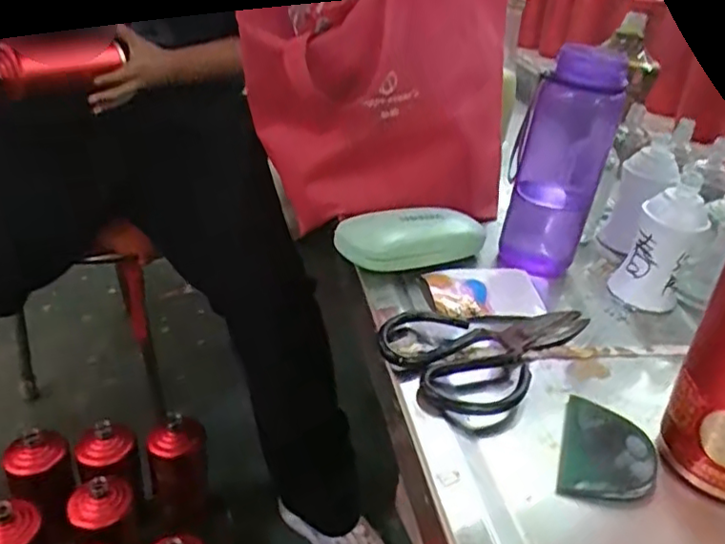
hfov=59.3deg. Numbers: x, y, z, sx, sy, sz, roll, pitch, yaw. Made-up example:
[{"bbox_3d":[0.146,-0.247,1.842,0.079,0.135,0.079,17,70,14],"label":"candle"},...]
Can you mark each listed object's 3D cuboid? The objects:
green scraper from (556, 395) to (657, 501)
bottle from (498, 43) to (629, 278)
[{"bbox_3d":[0.156,0.112,0.403,0.054,0.009,0.086,15,32,16],"label":"green scraper"},{"bbox_3d":[0.175,-0.095,0.561,0.071,0.186,0.063,15,32,16],"label":"bottle"}]

